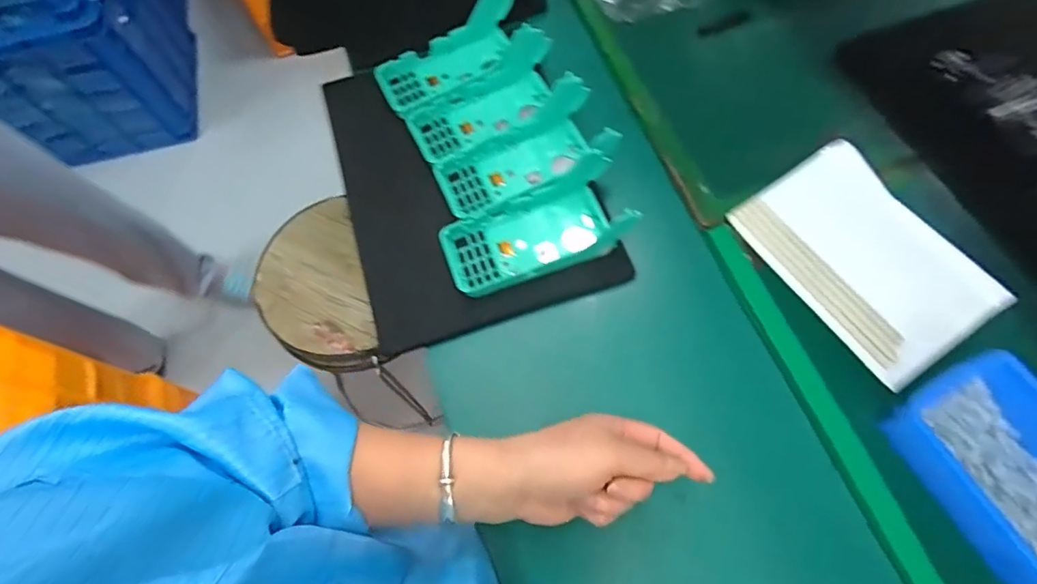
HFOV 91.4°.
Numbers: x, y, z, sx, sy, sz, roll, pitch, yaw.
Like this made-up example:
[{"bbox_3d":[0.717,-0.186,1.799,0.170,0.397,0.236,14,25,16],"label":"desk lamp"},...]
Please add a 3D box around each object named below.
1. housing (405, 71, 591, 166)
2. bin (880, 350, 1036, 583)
[{"bbox_3d":[-0.026,-0.195,0.535,0.176,0.055,0.085,-20,69,-8],"label":"housing"},{"bbox_3d":[0.350,0.130,0.367,0.099,0.064,0.150,-22,70,-9],"label":"bin"}]

